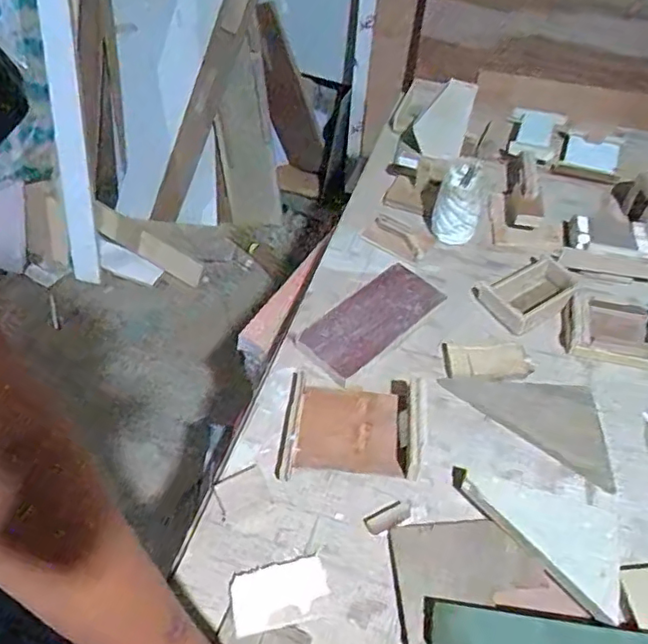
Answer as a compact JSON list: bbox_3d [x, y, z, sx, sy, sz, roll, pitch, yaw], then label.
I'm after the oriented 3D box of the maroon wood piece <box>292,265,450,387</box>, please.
[{"bbox_3d":[0.065,-0.007,0.760,0.205,0.017,0.097,-36,58,-27],"label":"maroon wood piece"}]

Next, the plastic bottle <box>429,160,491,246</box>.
[{"bbox_3d":[0.190,-0.171,0.831,0.060,0.108,0.066,-33,57,-26],"label":"plastic bottle"}]

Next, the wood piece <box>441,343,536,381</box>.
[{"bbox_3d":[0.203,0.047,0.713,0.106,0.016,0.054,1,49,0],"label":"wood piece"}]

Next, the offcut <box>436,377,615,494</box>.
[{"bbox_3d":[0.253,0.098,0.680,0.201,0.009,0.100,33,56,25],"label":"offcut"}]

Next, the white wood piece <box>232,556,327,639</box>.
[{"bbox_3d":[-0.043,0.259,0.552,0.088,0.007,0.057,-9,50,-9],"label":"white wood piece"}]

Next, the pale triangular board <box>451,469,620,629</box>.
[{"bbox_3d":[0.226,0.193,0.579,0.093,0.024,0.182,-32,57,-25],"label":"pale triangular board"}]

